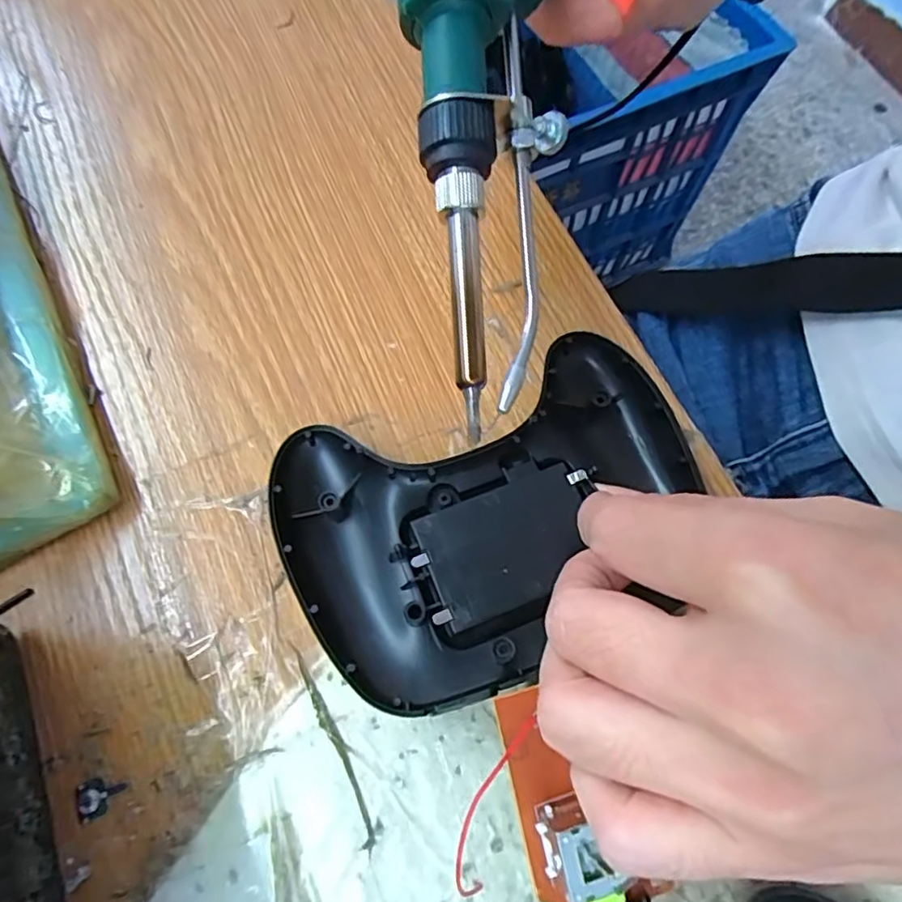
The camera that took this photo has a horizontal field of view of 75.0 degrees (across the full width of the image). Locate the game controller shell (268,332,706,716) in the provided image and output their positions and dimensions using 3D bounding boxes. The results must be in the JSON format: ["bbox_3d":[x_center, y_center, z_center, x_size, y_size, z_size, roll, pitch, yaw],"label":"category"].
[{"bbox_3d":[0.015,0.021,0.180,0.124,0.019,0.087,-20,70,-9],"label":"game controller shell"}]

